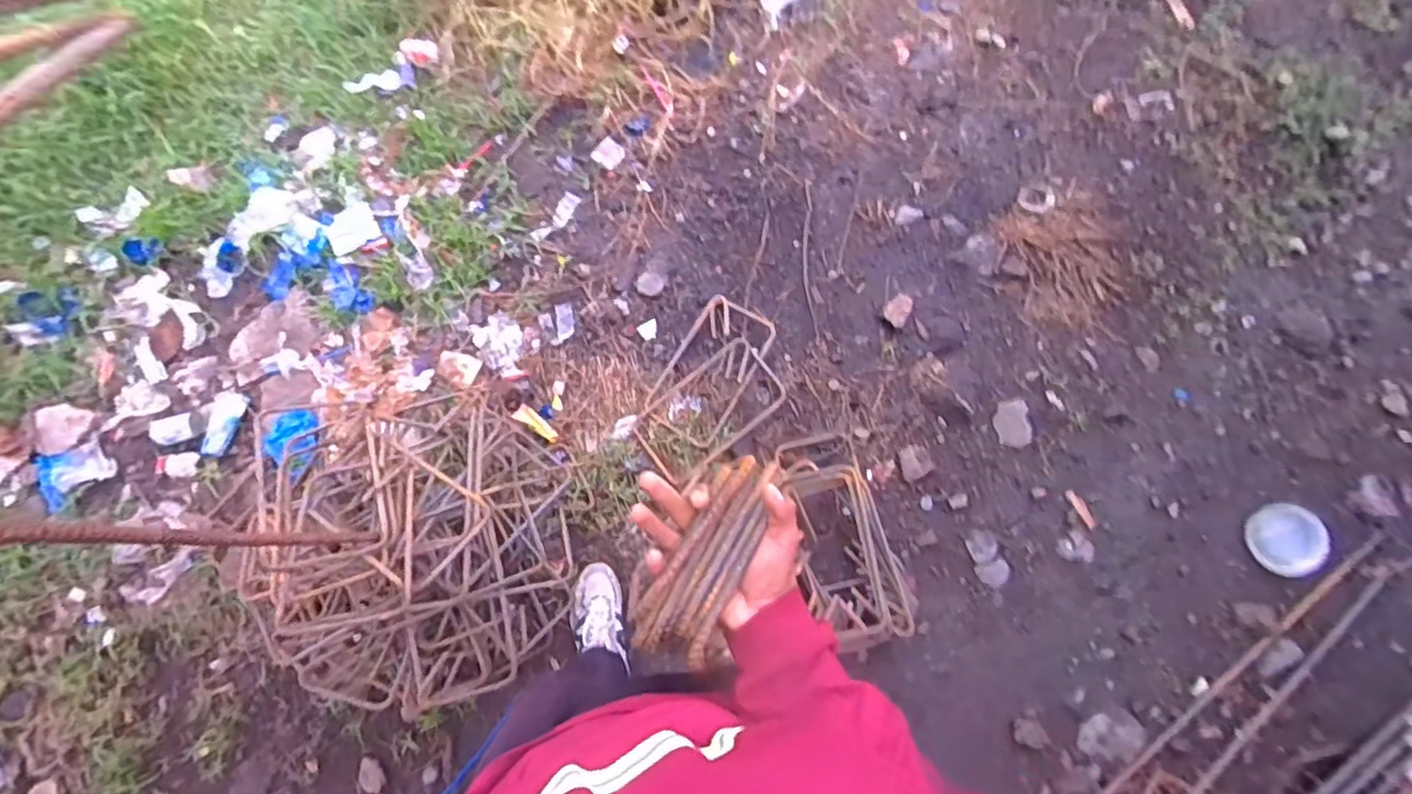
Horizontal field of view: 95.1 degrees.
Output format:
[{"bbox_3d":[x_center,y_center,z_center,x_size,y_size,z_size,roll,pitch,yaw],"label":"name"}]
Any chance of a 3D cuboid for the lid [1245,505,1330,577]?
[{"bbox_3d":[1.166,0.284,1.298,0.138,0.015,0.135,-1,84,14],"label":"lid"}]

